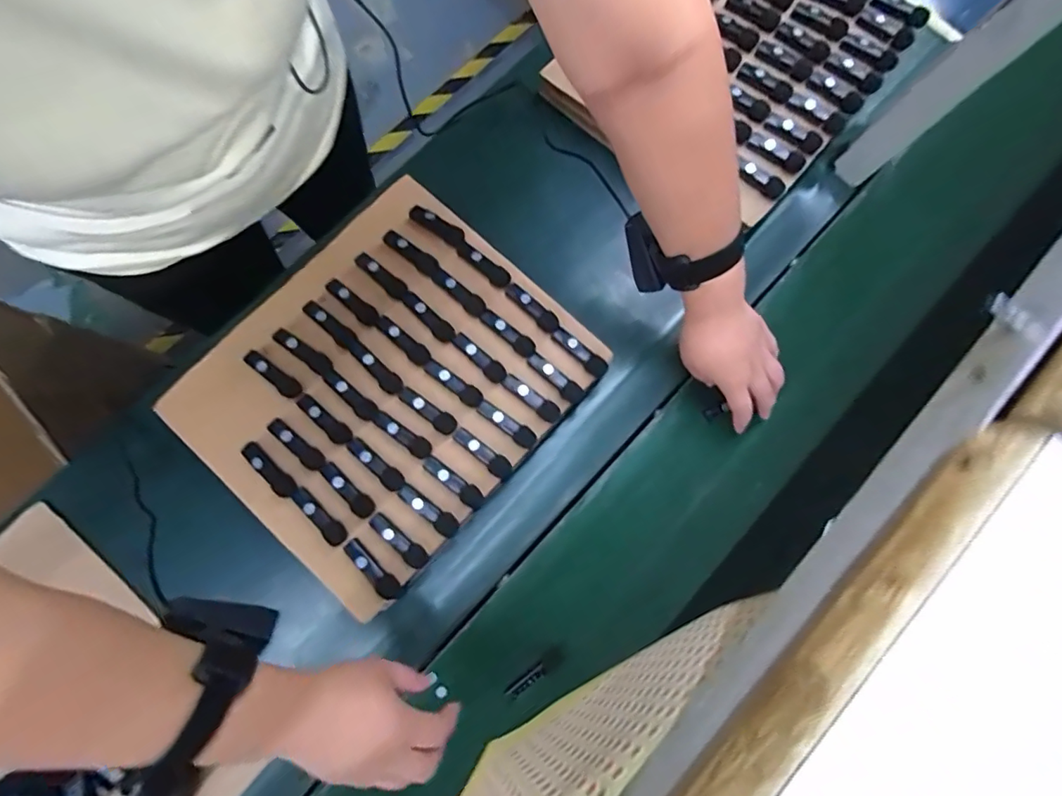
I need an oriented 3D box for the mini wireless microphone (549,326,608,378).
[{"bbox_3d":[0.048,-0.046,0.510,0.066,0.009,0.017,40,81,6],"label":"mini wireless microphone"}]

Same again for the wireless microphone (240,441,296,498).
[{"bbox_3d":[-0.249,0.068,0.480,0.020,0.007,0.066,-43,83,-8],"label":"wireless microphone"}]

